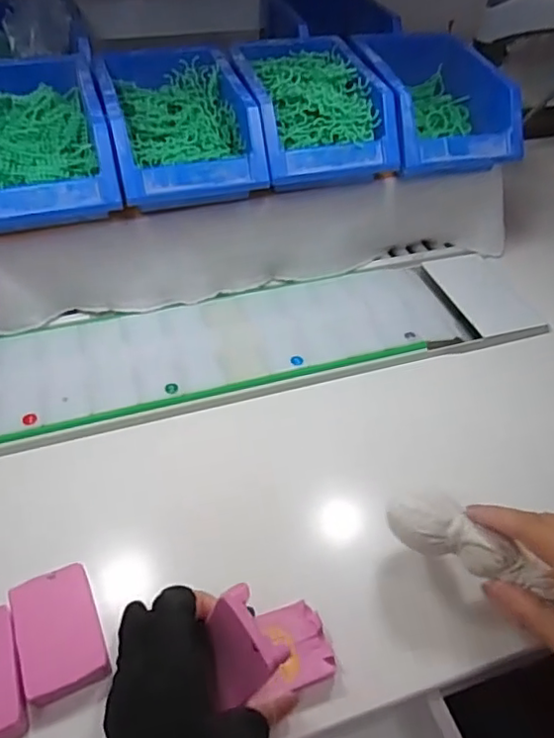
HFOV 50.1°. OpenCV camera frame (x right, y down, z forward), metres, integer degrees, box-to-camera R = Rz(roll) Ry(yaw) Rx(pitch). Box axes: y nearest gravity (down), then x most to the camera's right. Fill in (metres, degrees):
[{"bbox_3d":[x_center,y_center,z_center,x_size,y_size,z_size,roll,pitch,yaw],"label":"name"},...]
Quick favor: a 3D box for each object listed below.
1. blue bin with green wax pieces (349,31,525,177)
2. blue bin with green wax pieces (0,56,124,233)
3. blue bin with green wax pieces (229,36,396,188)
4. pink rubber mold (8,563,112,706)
[{"bbox_3d":[0.153,-0.273,0.598,0.125,0.062,0.185,-9,47,-12],"label":"blue bin with green wax pieces"},{"bbox_3d":[-0.210,-0.198,0.510,0.123,0.078,0.186,-11,48,-14],"label":"blue bin with green wax pieces"},{"bbox_3d":[0.033,-0.249,0.572,0.127,0.070,0.179,-7,47,-10],"label":"blue bin with green wax pieces"},{"bbox_3d":[-0.133,0.160,0.362,0.046,0.017,0.070,-17,49,-19],"label":"pink rubber mold"}]

